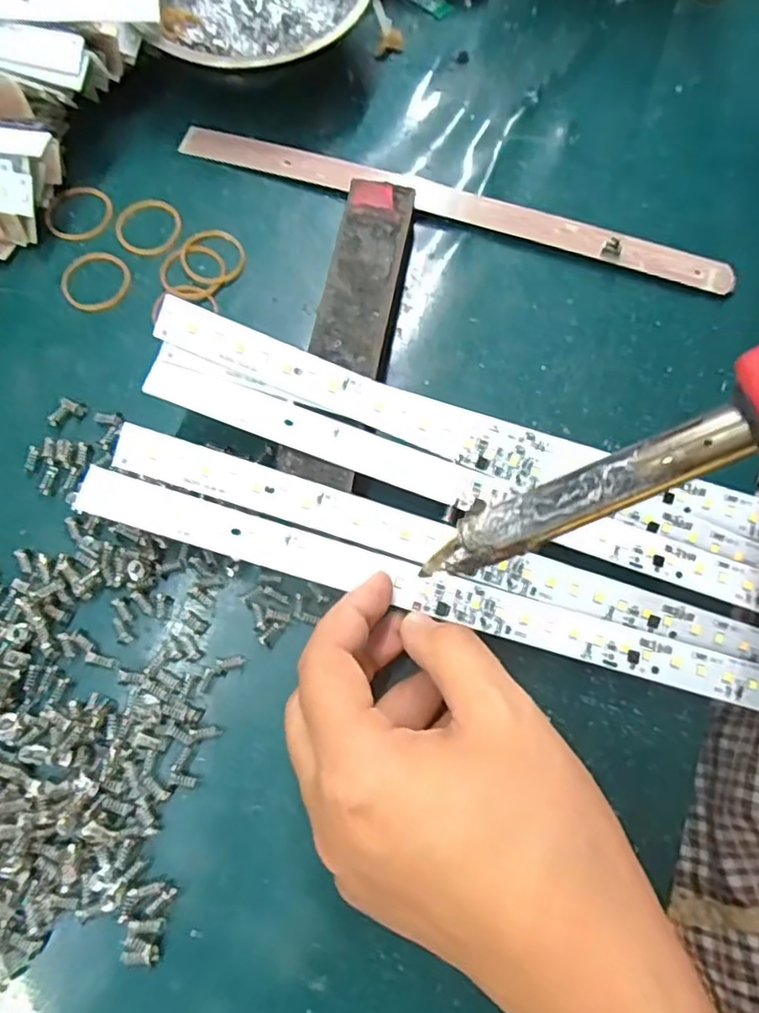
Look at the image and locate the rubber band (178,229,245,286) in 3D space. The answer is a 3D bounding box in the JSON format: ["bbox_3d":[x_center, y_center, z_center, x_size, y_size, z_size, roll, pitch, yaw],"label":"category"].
[{"bbox_3d":[-0.082,-0.123,0.315,0.032,0.004,0.033,0,72,-1],"label":"rubber band"}]

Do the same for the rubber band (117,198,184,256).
[{"bbox_3d":[-0.115,-0.140,0.321,0.032,0.004,0.034,0,72,-1],"label":"rubber band"}]

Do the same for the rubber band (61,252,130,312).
[{"bbox_3d":[-0.136,-0.109,0.309,0.032,0.004,0.033,0,72,-1],"label":"rubber band"}]

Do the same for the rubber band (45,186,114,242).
[{"bbox_3d":[-0.150,-0.147,0.323,0.034,0.004,0.032,0,72,-1],"label":"rubber band"}]

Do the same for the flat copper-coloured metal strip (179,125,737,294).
[{"bbox_3d":[0.034,-0.152,0.323,0.283,0.008,0.017,18,72,5],"label":"flat copper-coloured metal strip"}]

